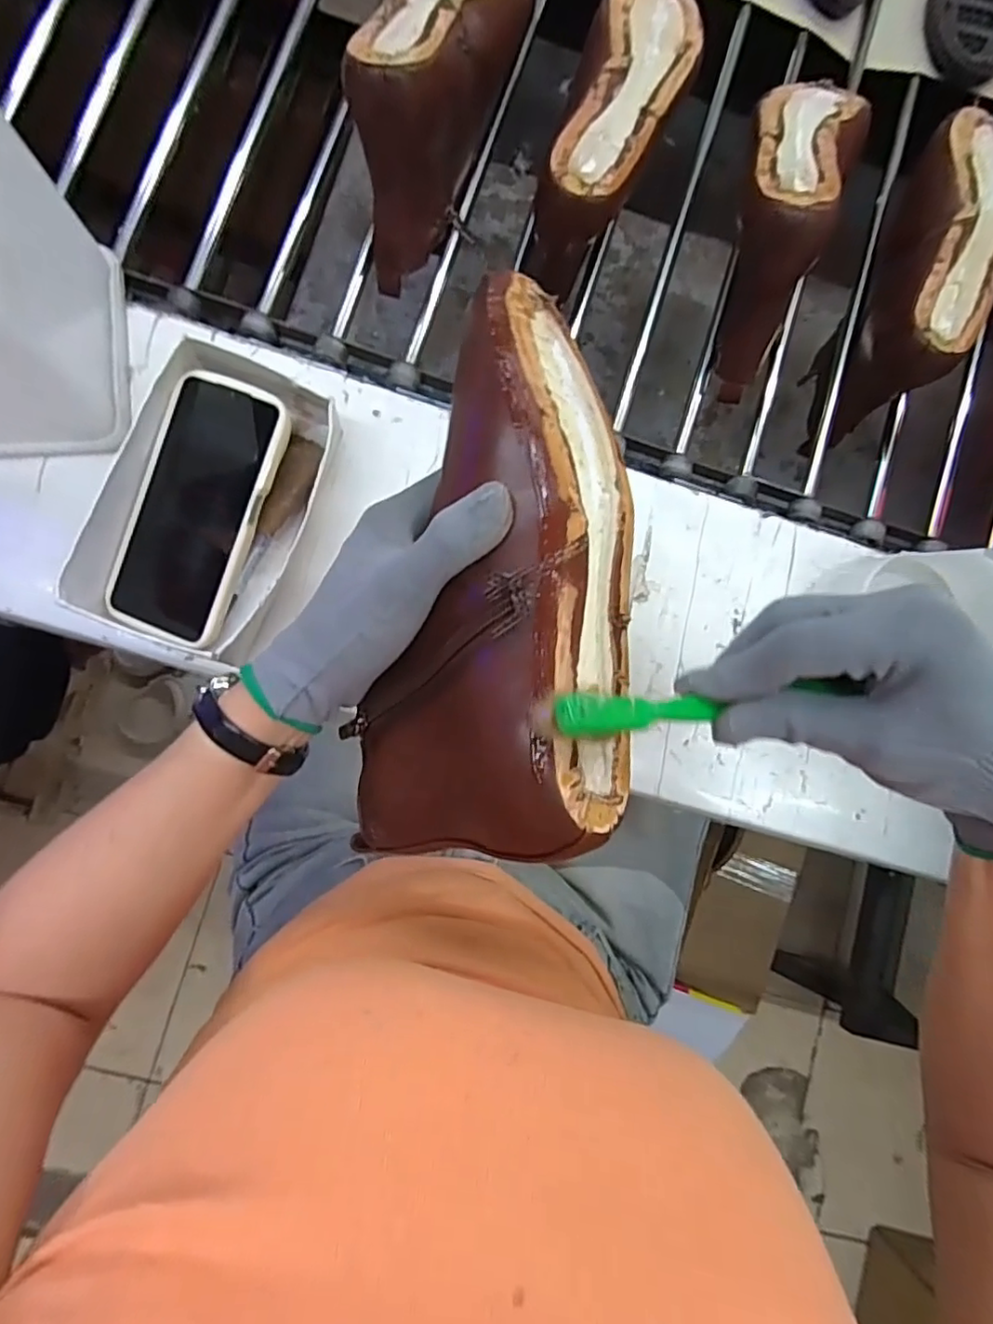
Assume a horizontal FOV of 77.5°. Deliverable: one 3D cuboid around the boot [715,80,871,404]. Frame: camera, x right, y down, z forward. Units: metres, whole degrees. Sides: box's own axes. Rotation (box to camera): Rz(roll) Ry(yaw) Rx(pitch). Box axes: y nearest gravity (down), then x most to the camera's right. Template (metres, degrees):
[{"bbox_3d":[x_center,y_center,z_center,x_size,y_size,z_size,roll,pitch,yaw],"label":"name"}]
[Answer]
[{"bbox_3d":[0.218,-0.351,0.476,0.084,0.117,0.245,25,84,-3],"label":"boot"}]

